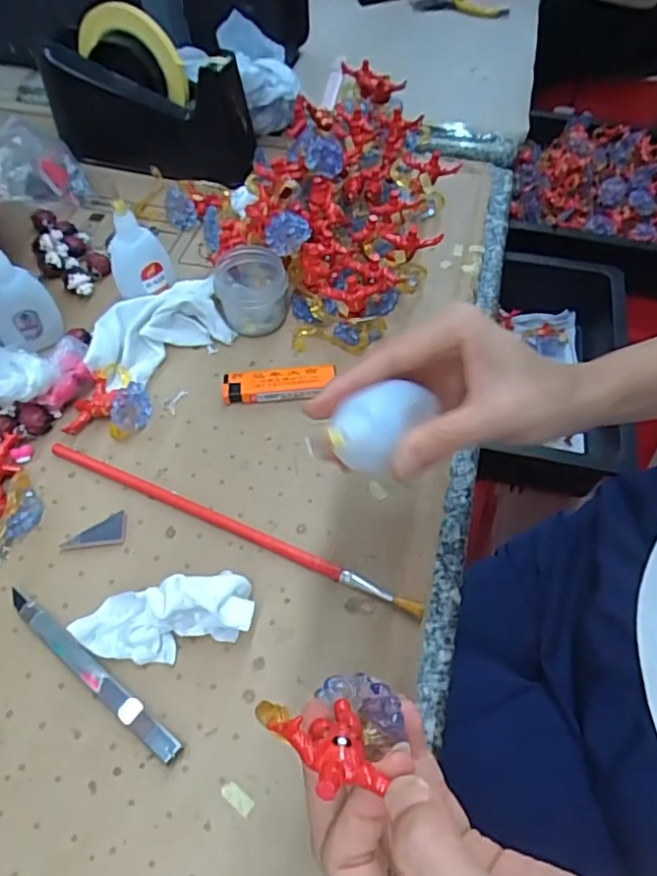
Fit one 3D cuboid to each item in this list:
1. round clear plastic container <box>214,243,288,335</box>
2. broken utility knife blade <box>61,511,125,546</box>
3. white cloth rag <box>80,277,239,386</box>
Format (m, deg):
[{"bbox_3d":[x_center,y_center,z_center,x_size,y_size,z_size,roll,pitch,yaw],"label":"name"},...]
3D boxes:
[{"bbox_3d":[-0.059,-0.116,0.465,0.054,0.043,0.064,-6,55,-3],"label":"round clear plastic container"},{"bbox_3d":[-0.143,0.056,0.370,0.036,0.007,0.019,-3,56,-6],"label":"broken utility knife blade"},{"bbox_3d":[-0.131,-0.084,0.453,0.103,0.029,0.072,-27,60,-18],"label":"white cloth rag"}]

